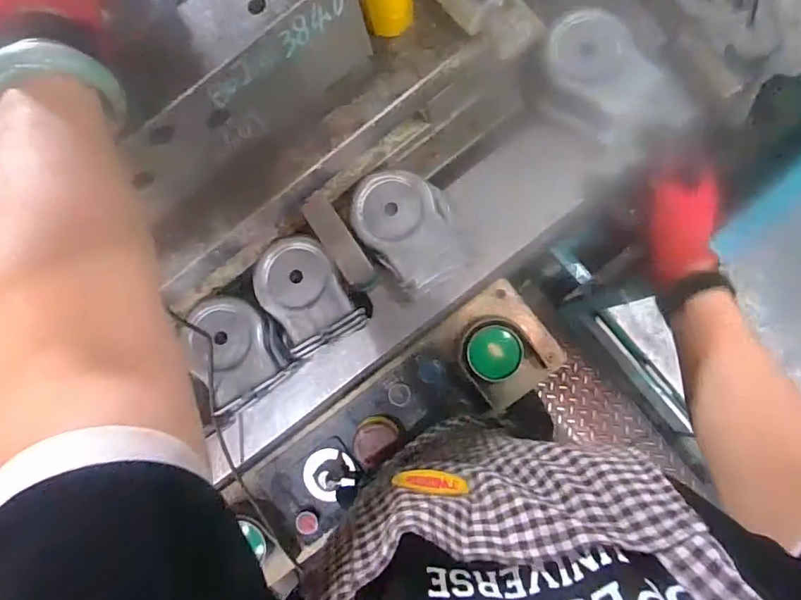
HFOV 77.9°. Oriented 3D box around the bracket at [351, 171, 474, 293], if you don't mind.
[{"bbox_3d":[0.012,-0.085,0.585,0.109,0.043,0.150,-41,81,1],"label":"bracket"}]

